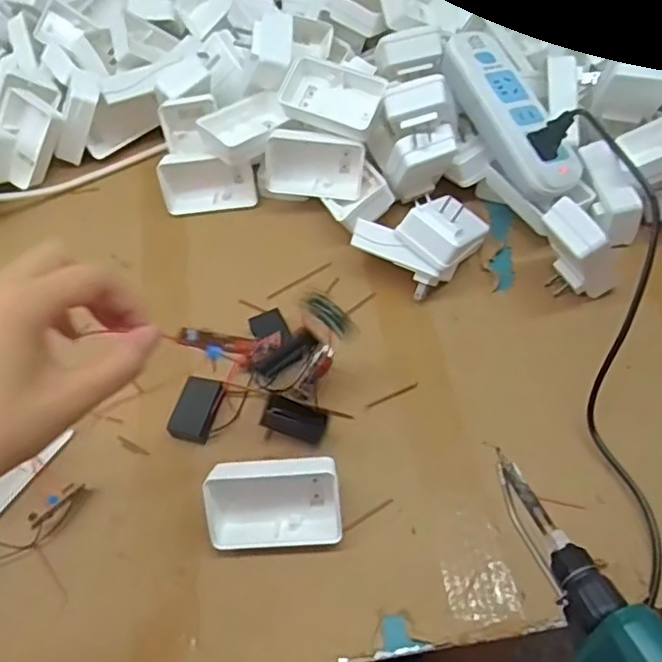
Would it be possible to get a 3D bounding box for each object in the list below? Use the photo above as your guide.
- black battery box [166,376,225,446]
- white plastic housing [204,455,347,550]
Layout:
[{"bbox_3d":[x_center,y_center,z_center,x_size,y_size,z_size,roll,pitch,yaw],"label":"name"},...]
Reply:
[{"bbox_3d":[-0.106,0.063,0.493,0.030,0.021,0.049,13,59,13],"label":"black battery box"},{"bbox_3d":[-0.039,0.118,0.427,0.092,0.044,0.053,-6,56,1],"label":"white plastic housing"}]

